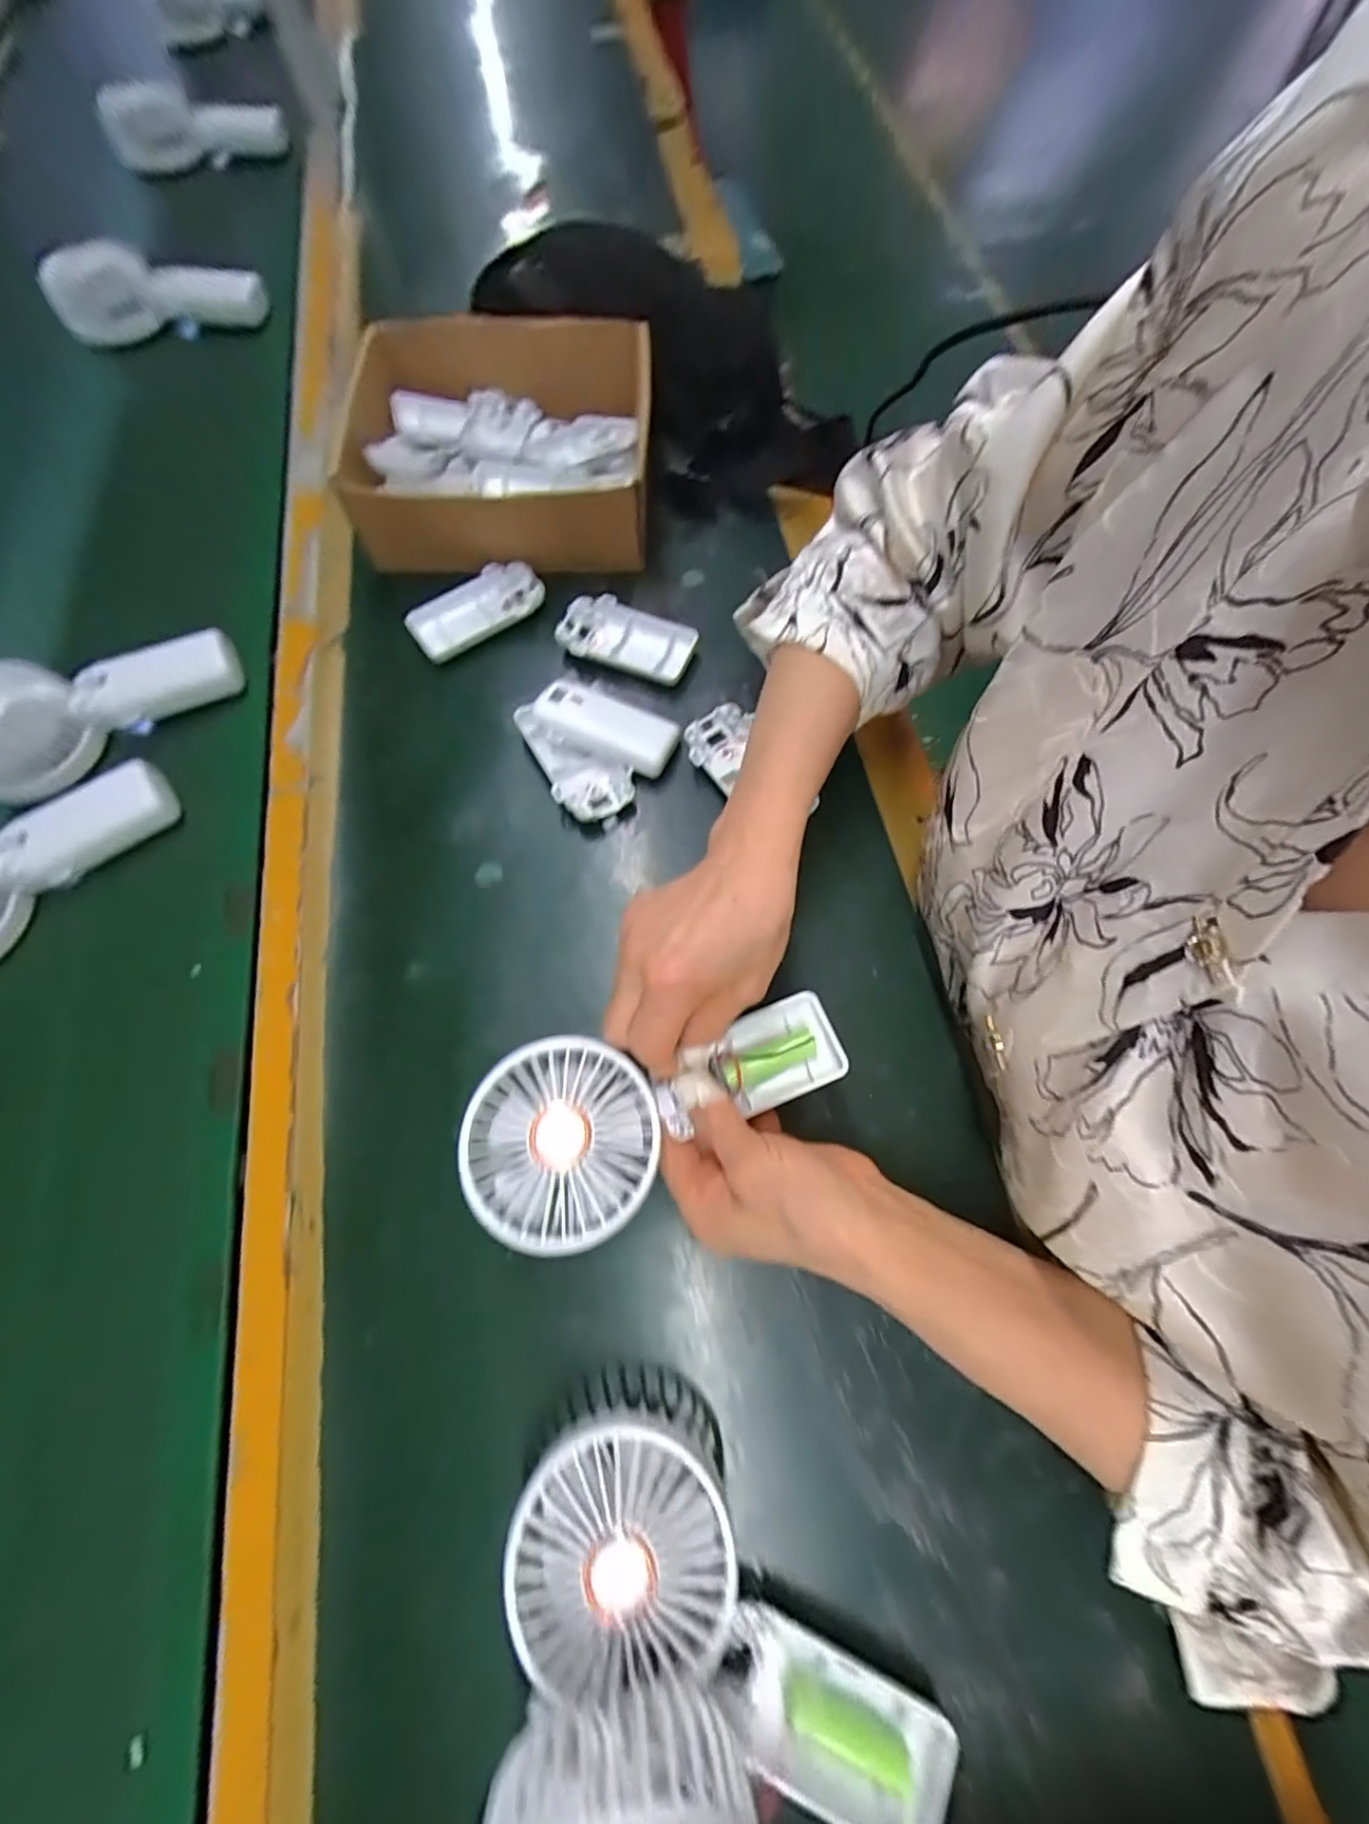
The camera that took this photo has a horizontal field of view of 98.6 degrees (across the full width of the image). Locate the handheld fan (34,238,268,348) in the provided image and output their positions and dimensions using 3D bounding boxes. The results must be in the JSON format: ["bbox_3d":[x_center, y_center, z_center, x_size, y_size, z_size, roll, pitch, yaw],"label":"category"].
[{"bbox_3d":[-0.501,-0.586,0.559,0.194,0.062,0.036,-3,71,1],"label":"handheld fan"}]

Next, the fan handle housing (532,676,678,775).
[{"bbox_3d":[-0.051,-0.123,0.387,0.091,0.022,0.039,24,71,7],"label":"fan handle housing"}]

